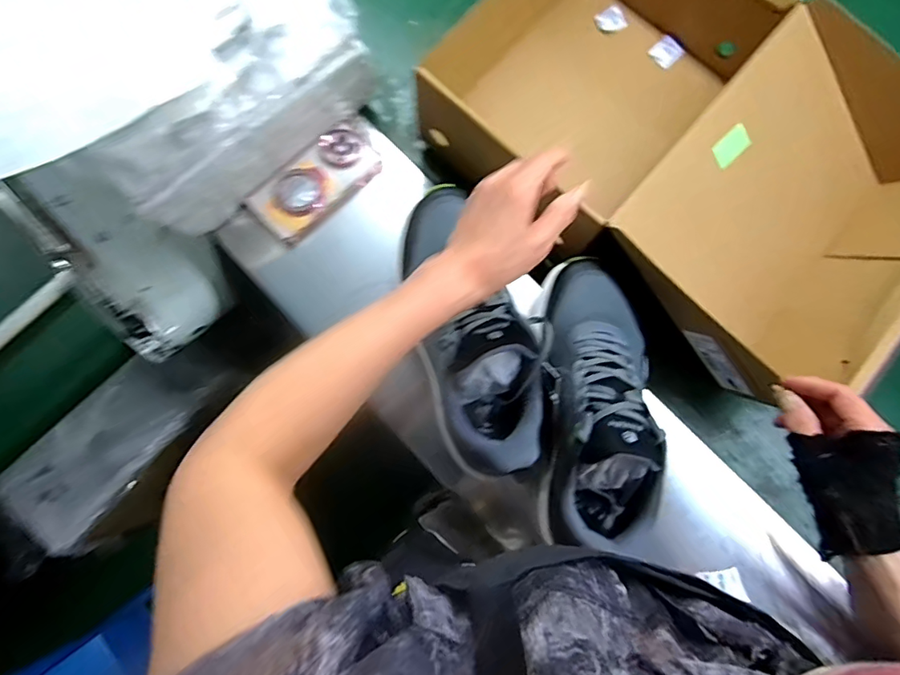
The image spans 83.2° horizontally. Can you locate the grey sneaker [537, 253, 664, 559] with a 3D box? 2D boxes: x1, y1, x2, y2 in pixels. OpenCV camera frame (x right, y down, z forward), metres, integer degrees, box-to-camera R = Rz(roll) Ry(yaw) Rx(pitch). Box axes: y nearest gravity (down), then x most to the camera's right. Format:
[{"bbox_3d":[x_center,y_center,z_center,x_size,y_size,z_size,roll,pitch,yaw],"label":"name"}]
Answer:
[{"bbox_3d":[0.137,0.047,0.484,0.103,0.107,0.280,0,78,0],"label":"grey sneaker"}]

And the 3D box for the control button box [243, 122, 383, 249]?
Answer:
[{"bbox_3d":[-0.160,-0.190,0.617,0.163,0.029,0.084,-42,81,-8],"label":"control button box"}]

